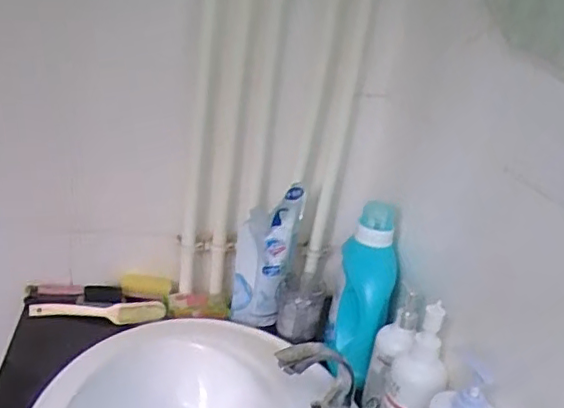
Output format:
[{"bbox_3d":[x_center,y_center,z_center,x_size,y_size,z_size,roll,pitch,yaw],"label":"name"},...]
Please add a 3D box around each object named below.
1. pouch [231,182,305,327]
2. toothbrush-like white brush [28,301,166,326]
[{"bbox_3d":[-0.028,0.093,1.037,0.107,0.231,0.072,7,22,-2],"label":"pouch"},{"bbox_3d":[-0.311,0.181,0.990,0.221,0.020,0.041,3,23,-11],"label":"toothbrush-like white brush"}]

